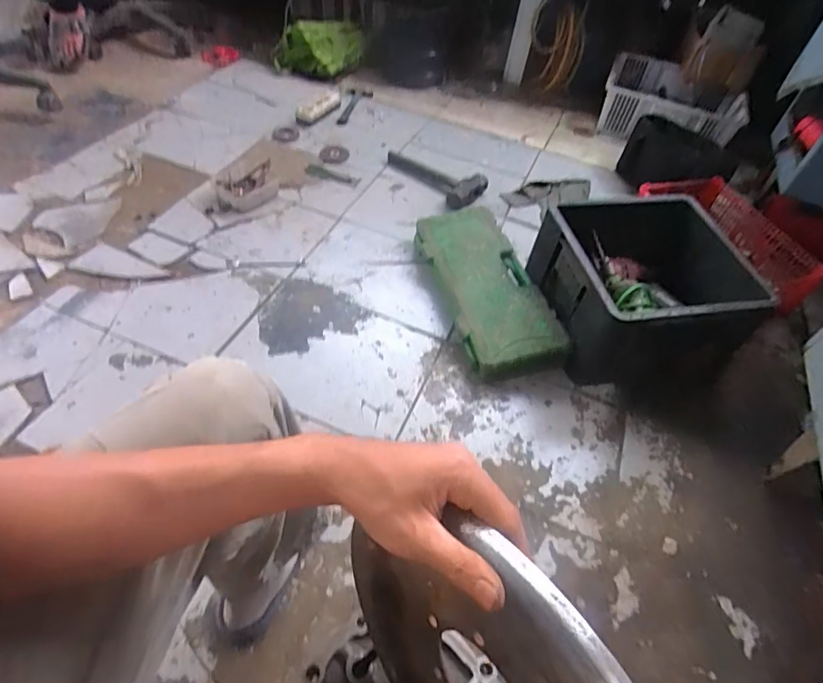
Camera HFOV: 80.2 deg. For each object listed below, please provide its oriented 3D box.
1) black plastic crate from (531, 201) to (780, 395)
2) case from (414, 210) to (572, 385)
[{"bbox_3d":[0.485,-0.101,1.082,0.358,0.229,0.368,1,50,-7],"label":"black plastic crate"},{"bbox_3d":[0.169,-0.127,1.141,0.205,0.090,0.477,-11,53,-14],"label":"case"}]

